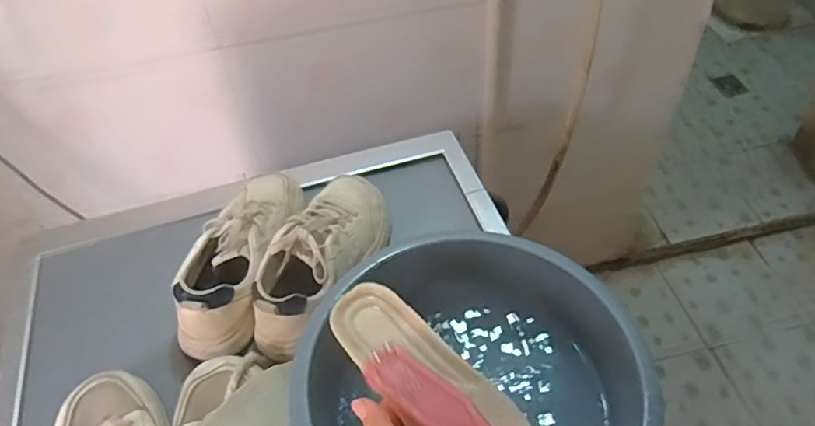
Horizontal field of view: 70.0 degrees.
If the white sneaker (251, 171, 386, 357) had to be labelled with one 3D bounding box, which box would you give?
[{"bbox_3d":[-0.092,0.039,0.633,0.091,0.095,0.248,13,51,15],"label":"white sneaker"}]

